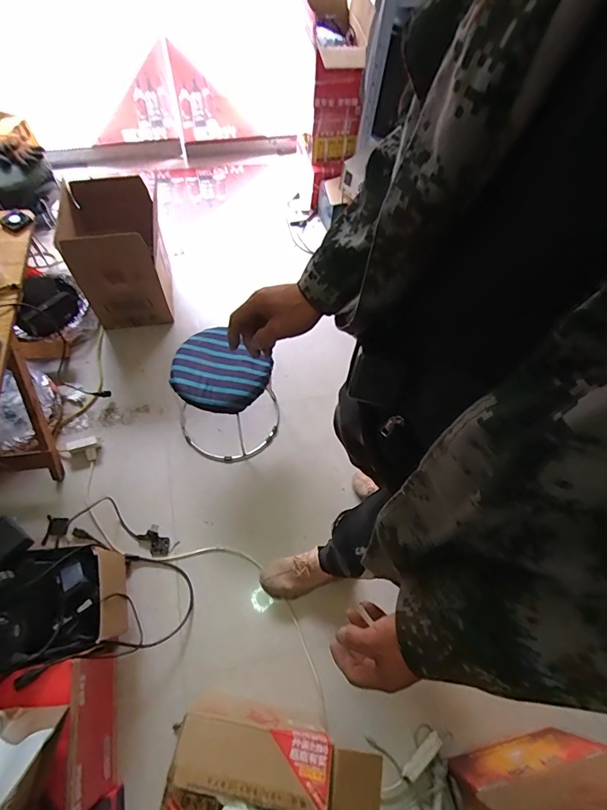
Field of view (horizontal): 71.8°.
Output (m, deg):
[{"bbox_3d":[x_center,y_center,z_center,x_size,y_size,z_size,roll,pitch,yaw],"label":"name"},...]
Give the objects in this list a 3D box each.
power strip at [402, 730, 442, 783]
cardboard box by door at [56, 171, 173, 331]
[{"bbox_3d":[0.300,0.883,1.057,0.128,0.018,0.031,-35,69,-20],"label":"power strip"},{"bbox_3d":[-0.696,-0.586,1.585,0.296,0.415,0.441,-11,62,-9],"label":"cardboard box by door"}]

